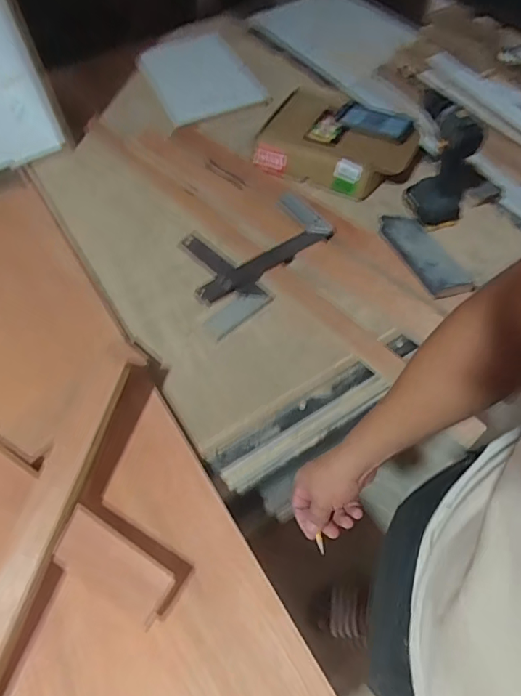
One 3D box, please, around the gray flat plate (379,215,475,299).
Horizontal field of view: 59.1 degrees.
[{"bbox_3d":[0.313,-0.186,0.890,0.100,0.023,0.232,-15,58,-17],"label":"gray flat plate"}]

